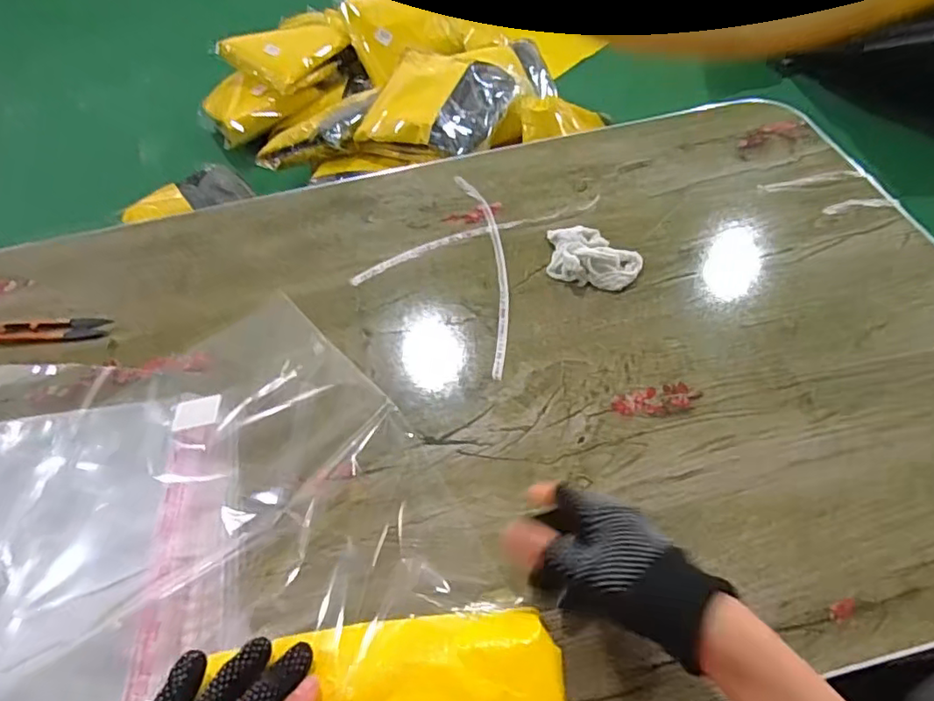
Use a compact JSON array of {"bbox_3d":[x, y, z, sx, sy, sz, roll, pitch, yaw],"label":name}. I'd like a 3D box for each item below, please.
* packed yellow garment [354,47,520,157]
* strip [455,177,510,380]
[{"bbox_3d":[-0.056,-0.481,1.123,0.261,0.070,0.220,20,75,20],"label":"packed yellow garment"},{"bbox_3d":[0.022,-0.091,0.597,0.033,0.006,0.277,-7,53,-1],"label":"strip"}]

